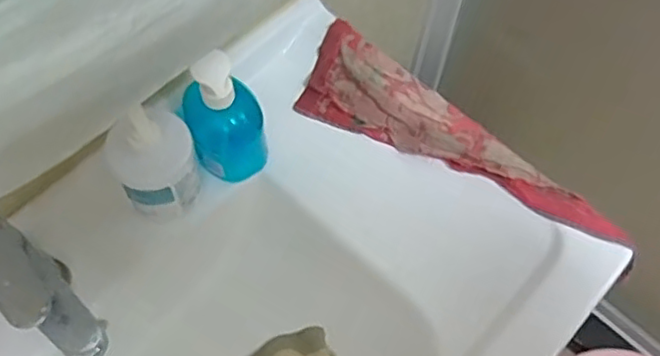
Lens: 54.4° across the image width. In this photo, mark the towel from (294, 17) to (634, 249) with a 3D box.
[{"bbox_3d":[0.142,-0.045,0.721,0.385,0.033,0.108,30,66,13],"label":"towel"}]

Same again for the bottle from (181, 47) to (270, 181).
[{"bbox_3d":[-0.105,-0.064,0.634,0.074,0.168,0.060,-11,64,-7],"label":"bottle"}]

